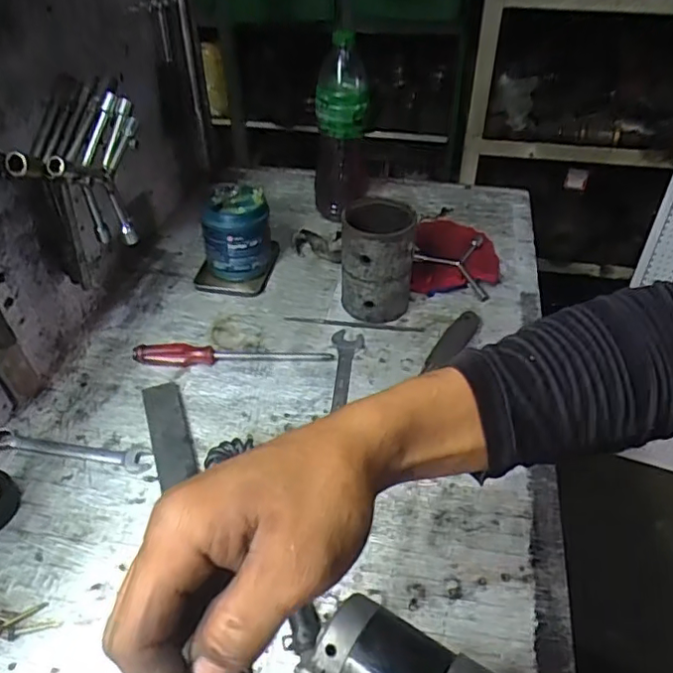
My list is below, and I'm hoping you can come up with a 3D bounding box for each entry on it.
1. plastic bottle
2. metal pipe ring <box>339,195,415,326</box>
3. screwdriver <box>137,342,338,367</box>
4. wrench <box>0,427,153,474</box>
[{"bbox_3d":[0.009,-0.298,0.851,0.085,0.267,0.106,-1,43,0],"label":"plastic bottle"},{"bbox_3d":[0.051,-0.095,0.723,0.083,0.138,0.085,4,43,5],"label":"metal pipe ring"},{"bbox_3d":[-0.124,0.019,0.685,0.235,0.026,0.024,-2,43,-1],"label":"screwdriver"},{"bbox_3d":[-0.273,0.114,0.595,0.173,0.010,0.029,8,44,9],"label":"wrench"}]

